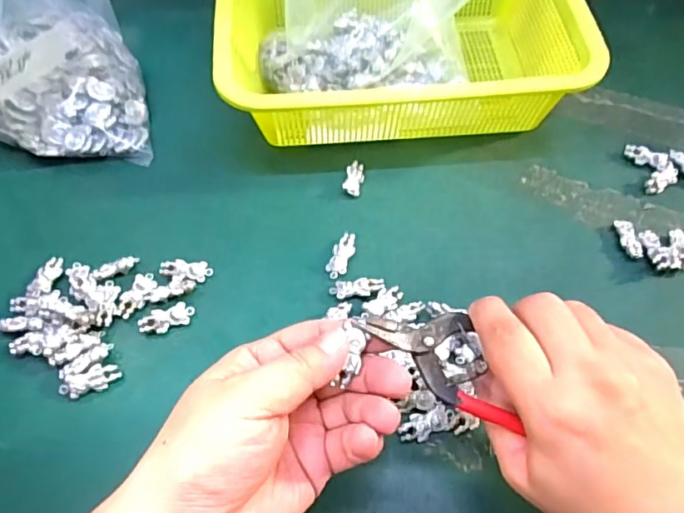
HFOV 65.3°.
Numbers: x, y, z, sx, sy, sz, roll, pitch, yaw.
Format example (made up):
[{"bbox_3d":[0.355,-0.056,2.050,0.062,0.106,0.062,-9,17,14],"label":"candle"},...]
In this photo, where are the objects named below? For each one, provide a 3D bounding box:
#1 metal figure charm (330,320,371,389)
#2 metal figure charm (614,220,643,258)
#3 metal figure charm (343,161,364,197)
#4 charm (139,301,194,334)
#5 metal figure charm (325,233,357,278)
[{"bbox_3d":[0.005,0.044,0.243,0.010,0.006,0.029,14,84,9],"label":"metal figure charm"},{"bbox_3d":[0.199,-0.012,0.371,0.012,0.008,0.031,-3,59,-1],"label":"metal figure charm"},{"bbox_3d":[0.009,-0.059,0.399,0.014,0.007,0.031,11,60,7],"label":"metal figure charm"},{"bbox_3d":[-0.112,0.039,0.339,0.034,0.007,0.015,-21,61,-11],"label":"charm"},{"bbox_3d":[0.000,-0.001,0.363,0.015,0.006,0.034,14,60,9],"label":"metal figure charm"}]

